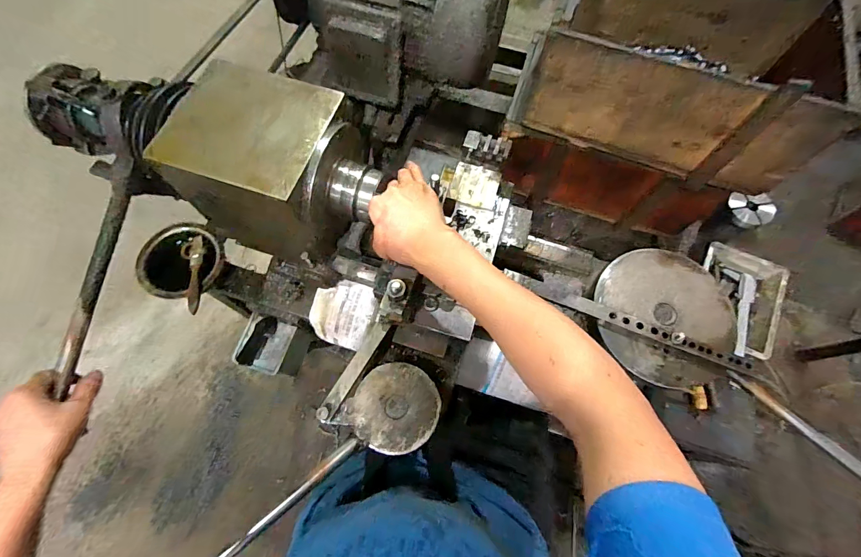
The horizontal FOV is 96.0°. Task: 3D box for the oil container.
[{"bbox_3d":[-0.411,-0.025,0.653,0.131,0.049,0.127,0,68,-1],"label":"oil container"}]

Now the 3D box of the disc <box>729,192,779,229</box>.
[{"bbox_3d":[0.523,-0.115,0.633,0.056,0.027,0.060,0,68,-1],"label":"disc"}]

